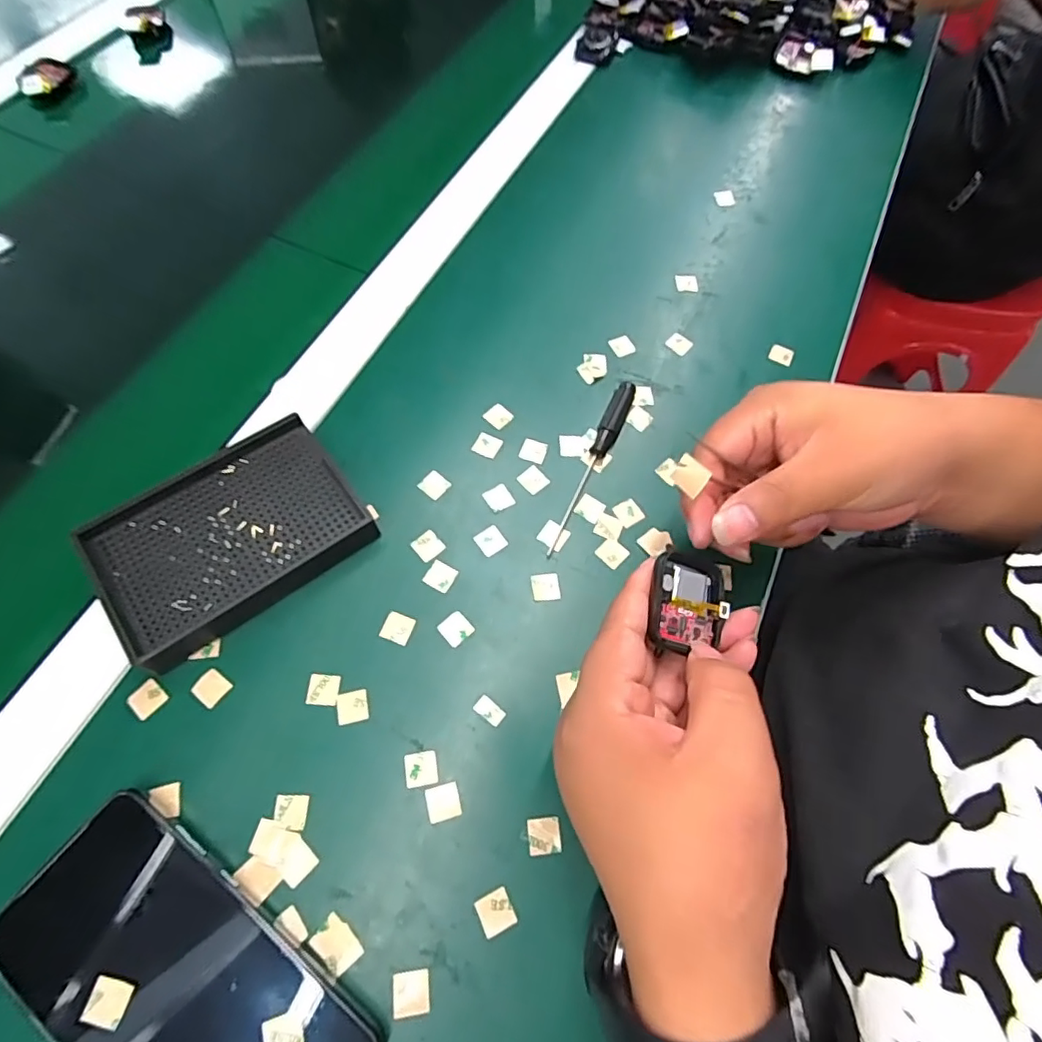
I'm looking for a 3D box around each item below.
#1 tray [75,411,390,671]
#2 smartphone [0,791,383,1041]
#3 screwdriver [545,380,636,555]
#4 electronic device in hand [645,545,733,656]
[{"bbox_3d":[-0.164,0.007,0.316,0.136,0.029,0.093,-34,71,-16],"label":"tray"},{"bbox_3d":[-0.142,0.197,0.232,0.162,0.013,0.076,36,66,12],"label":"smartphone"},{"bbox_3d":[0.045,-0.035,0.348,0.014,0.014,0.128,22,66,8],"label":"screwdriver"},{"bbox_3d":[0.073,0.035,0.245,0.036,0.013,0.043,25,67,-20],"label":"electronic device in hand"}]

